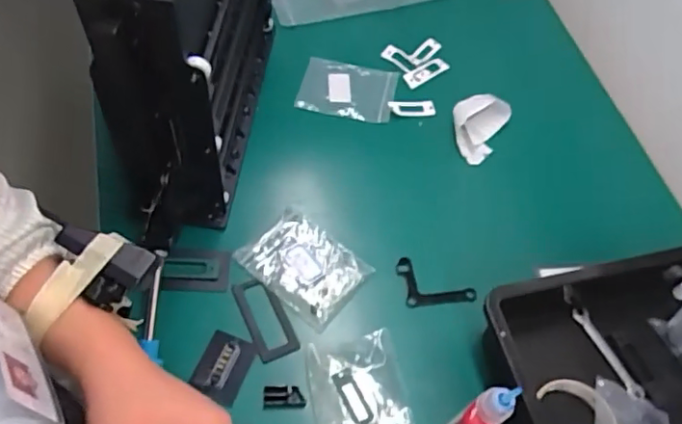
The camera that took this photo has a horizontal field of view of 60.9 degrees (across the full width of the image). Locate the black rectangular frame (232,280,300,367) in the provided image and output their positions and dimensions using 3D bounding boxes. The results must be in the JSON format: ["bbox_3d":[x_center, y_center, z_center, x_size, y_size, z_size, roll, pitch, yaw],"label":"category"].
[{"bbox_3d":[-0.083,0.116,0.626,0.043,0.005,0.097,-23,63,-18],"label":"black rectangular frame"}]

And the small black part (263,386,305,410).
[{"bbox_3d":[-0.056,0.184,0.575,0.041,0.014,0.019,2,58,-4],"label":"small black part"}]

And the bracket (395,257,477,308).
[{"bbox_3d":[0.107,0.078,0.658,0.082,0.016,0.057,-6,59,-4],"label":"bracket"}]

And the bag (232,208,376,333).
[{"bbox_3d":[-0.040,0.060,0.650,0.126,0.016,0.095,37,63,16],"label":"bag"}]

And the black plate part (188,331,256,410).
[{"bbox_3d":[-0.117,0.151,0.574,0.047,0.020,0.065,20,59,7],"label":"black plate part"}]

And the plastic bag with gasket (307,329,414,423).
[{"bbox_3d":[0.020,0.188,0.567,0.092,0.023,0.124,-9,60,-11],"label":"plastic bag with gasket"}]

